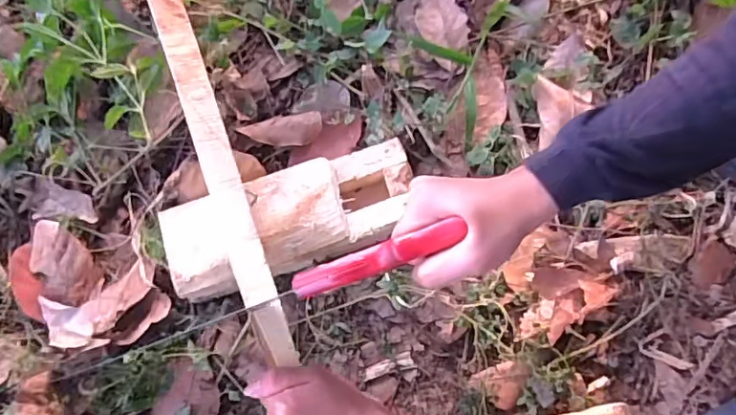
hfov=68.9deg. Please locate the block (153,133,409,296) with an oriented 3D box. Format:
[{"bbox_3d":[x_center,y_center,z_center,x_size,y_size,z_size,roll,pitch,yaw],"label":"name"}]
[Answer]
[{"bbox_3d":[-0.076,0.013,0.564,0.263,0.056,0.101,-18,76,-3],"label":"block"}]

